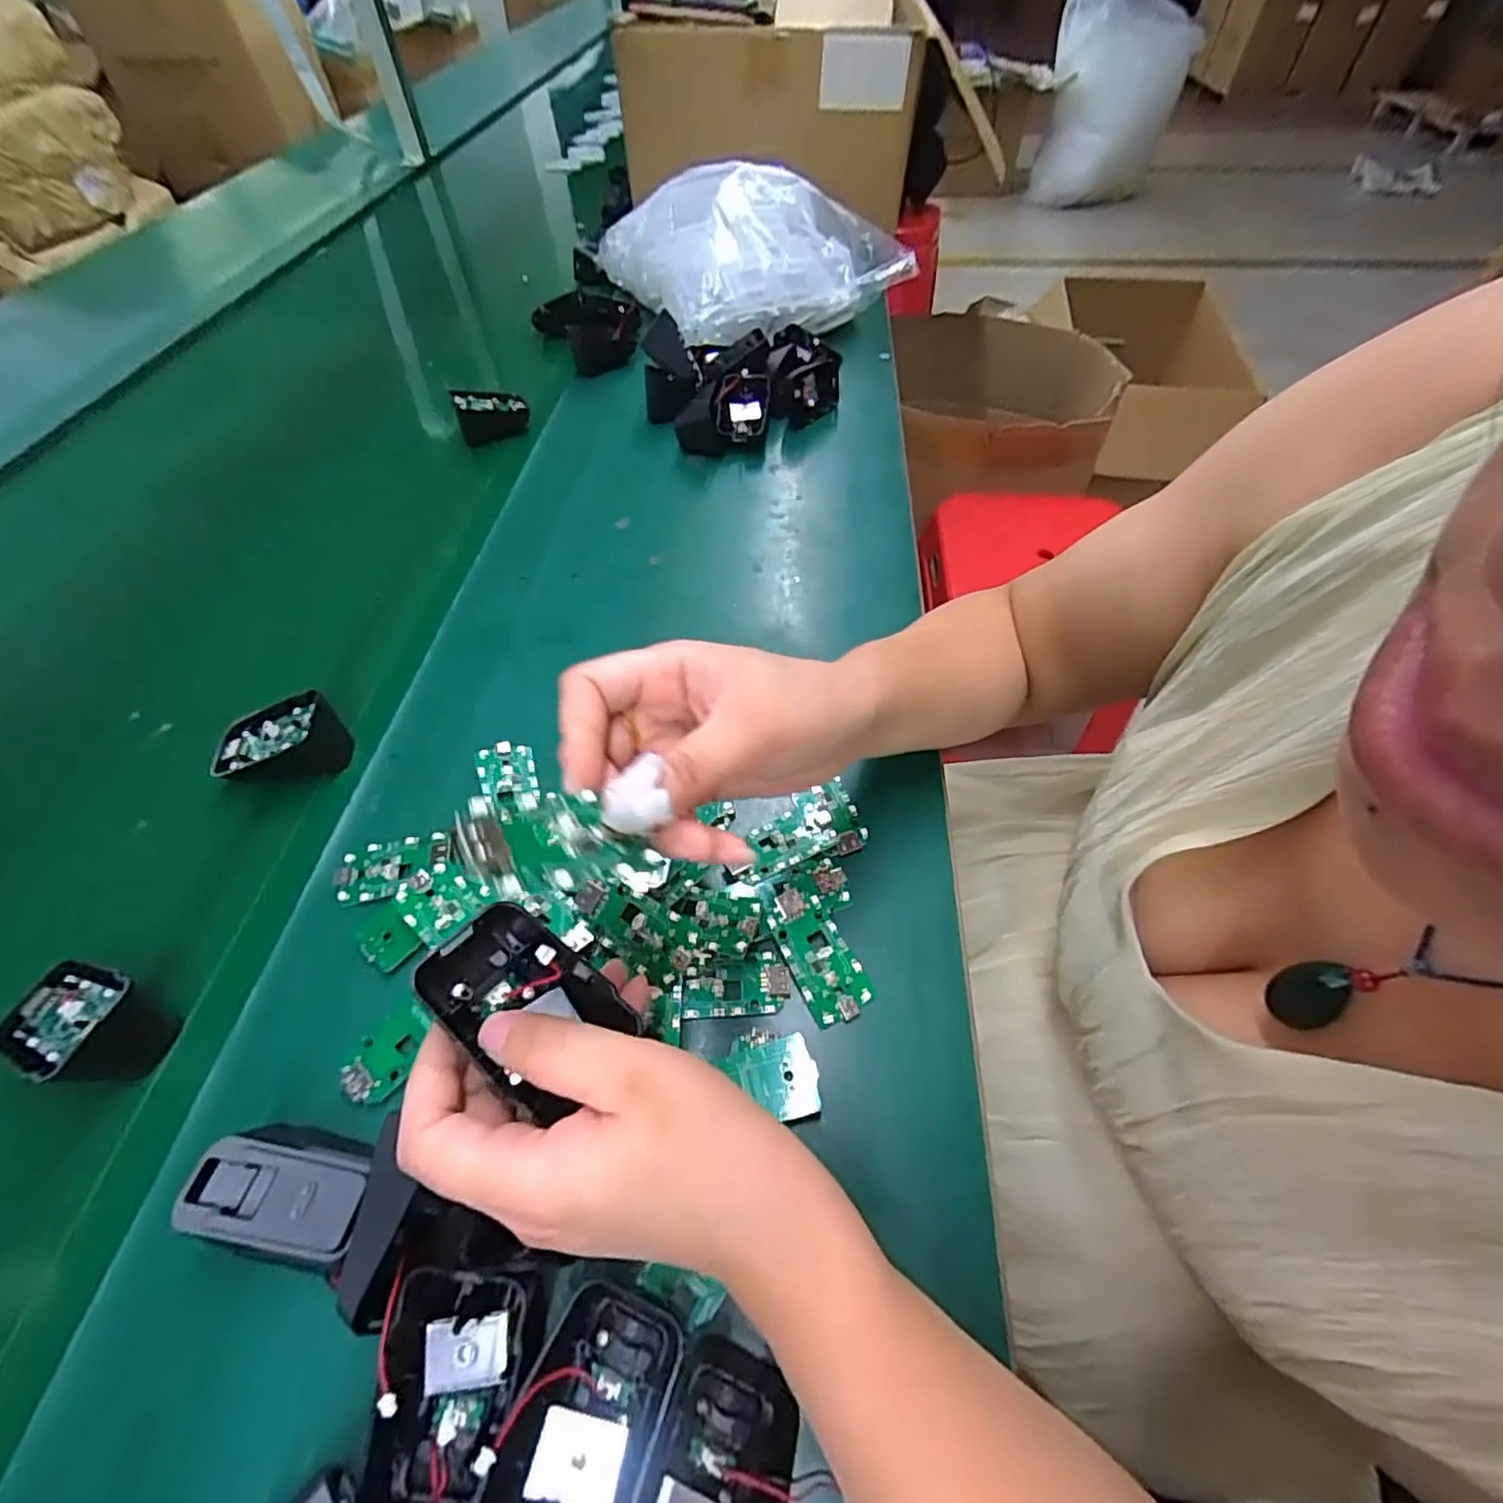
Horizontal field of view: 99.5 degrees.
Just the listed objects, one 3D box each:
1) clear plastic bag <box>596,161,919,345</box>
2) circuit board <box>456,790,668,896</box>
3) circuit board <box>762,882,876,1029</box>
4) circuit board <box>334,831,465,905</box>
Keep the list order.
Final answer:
[{"bbox_3d":[-0.006,-0.575,0.712,0.257,0.102,0.315,-21,57,-14],"label":"clear plastic bag"},{"bbox_3d":[-0.055,0.026,0.186,0.063,0.007,0.034,13,40,-48],"label":"circuit board"},{"bbox_3d":[0.030,0.097,0.312,0.033,0.011,0.069,-25,57,-18],"label":"circuit board"},{"bbox_3d":[-0.188,0.060,0.341,0.071,0.007,0.032,-14,53,7],"label":"circuit board"}]

